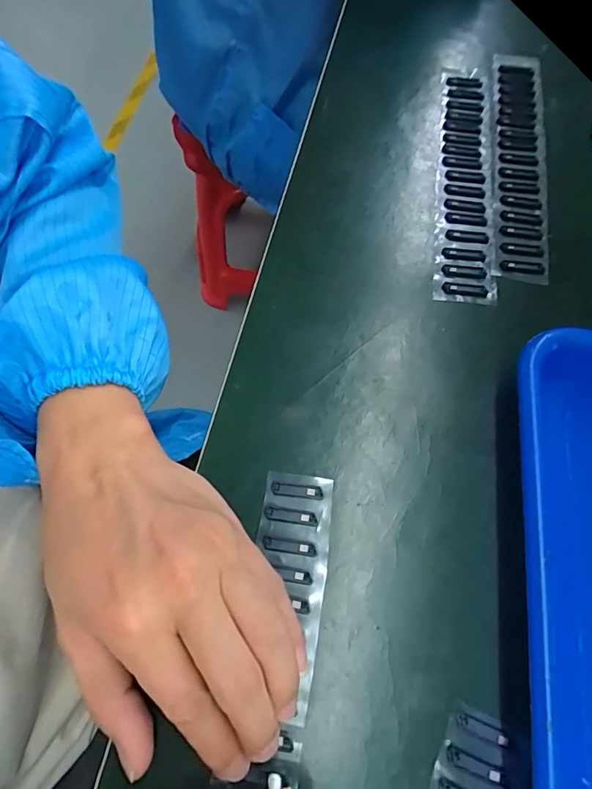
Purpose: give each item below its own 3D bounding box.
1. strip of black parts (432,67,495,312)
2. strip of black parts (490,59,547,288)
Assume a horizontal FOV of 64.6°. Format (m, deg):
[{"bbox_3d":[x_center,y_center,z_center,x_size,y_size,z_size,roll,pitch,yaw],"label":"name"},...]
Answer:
[{"bbox_3d":[0.120,-0.158,0.333,0.034,0.004,0.216,8,67,1],"label":"strip of black parts"},{"bbox_3d":[0.162,-0.178,0.341,0.037,0.008,0.225,10,67,2],"label":"strip of black parts"}]

